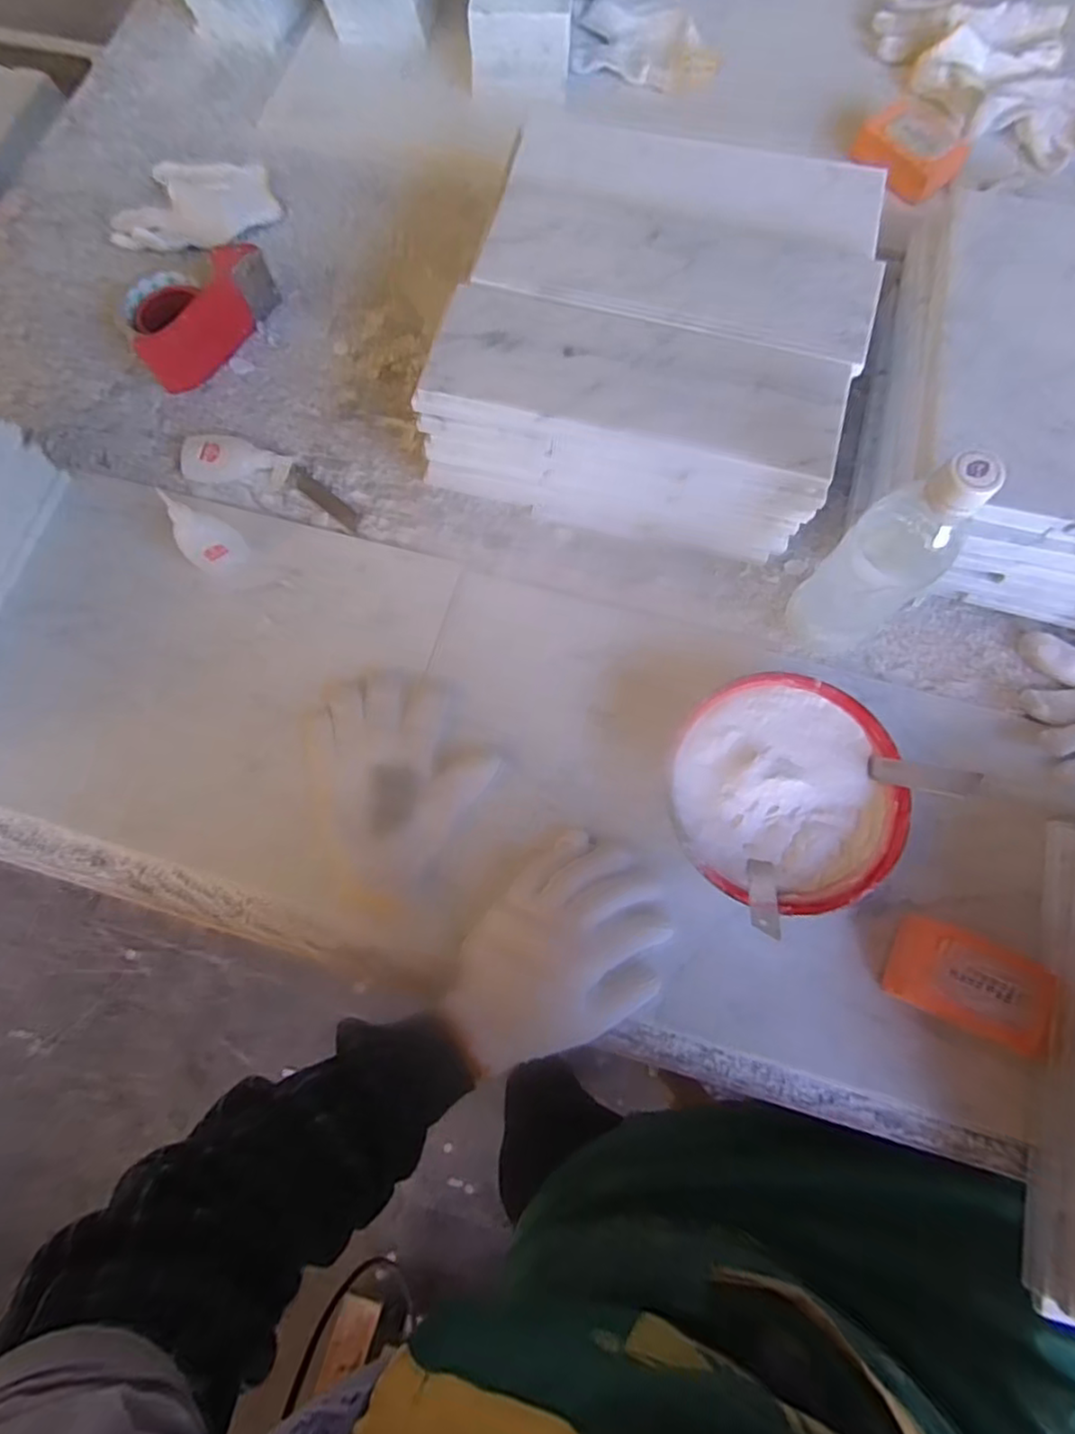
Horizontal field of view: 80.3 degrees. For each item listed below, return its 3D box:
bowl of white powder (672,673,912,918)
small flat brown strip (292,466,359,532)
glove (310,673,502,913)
[{"bbox_3d":[0.179,0.056,0.470,0.159,0.051,0.155,0,77,0],"label":"bowl of white powder"},{"bbox_3d":[-0.195,-0.200,0.586,0.083,0.004,0.016,38,81,5],"label":"small flat brown strip"},{"bbox_3d":[-0.104,0.049,0.499,0.130,0.013,0.176,-17,77,-4],"label":"glove"}]

